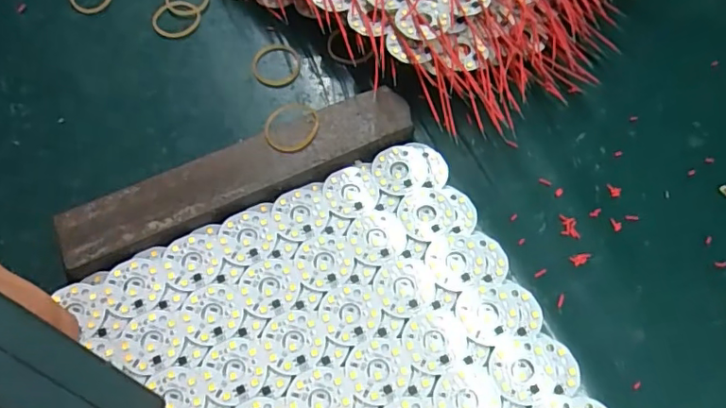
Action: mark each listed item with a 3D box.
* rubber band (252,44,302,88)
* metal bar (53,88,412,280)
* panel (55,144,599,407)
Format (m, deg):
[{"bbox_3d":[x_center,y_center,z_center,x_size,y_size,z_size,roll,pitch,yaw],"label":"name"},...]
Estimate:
[{"bbox_3d":[-0.056,-0.089,0.347,0.030,0.006,0.032,-1,63,2],"label":"rubber band"},{"bbox_3d":[-0.066,-0.015,0.301,0.197,0.015,0.036,-24,64,-10],"label":"metal bar"},{"bbox_3d":[-0.014,0.091,0.254,0.217,0.004,0.213,-23,66,-11],"label":"panel"}]

